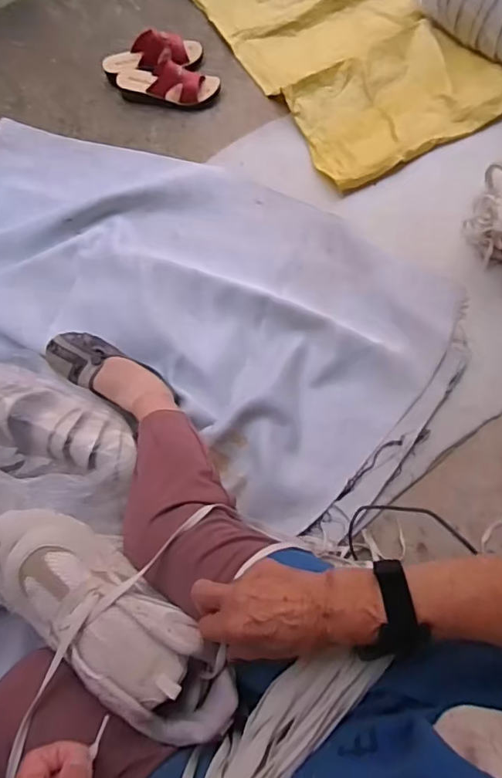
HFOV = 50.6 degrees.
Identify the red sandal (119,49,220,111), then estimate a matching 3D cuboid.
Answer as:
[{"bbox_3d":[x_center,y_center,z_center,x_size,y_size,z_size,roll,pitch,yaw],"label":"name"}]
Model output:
[{"bbox_3d":[-0.187,-0.701,1.181,0.229,0.080,0.107,13,70,6],"label":"red sandal"}]

